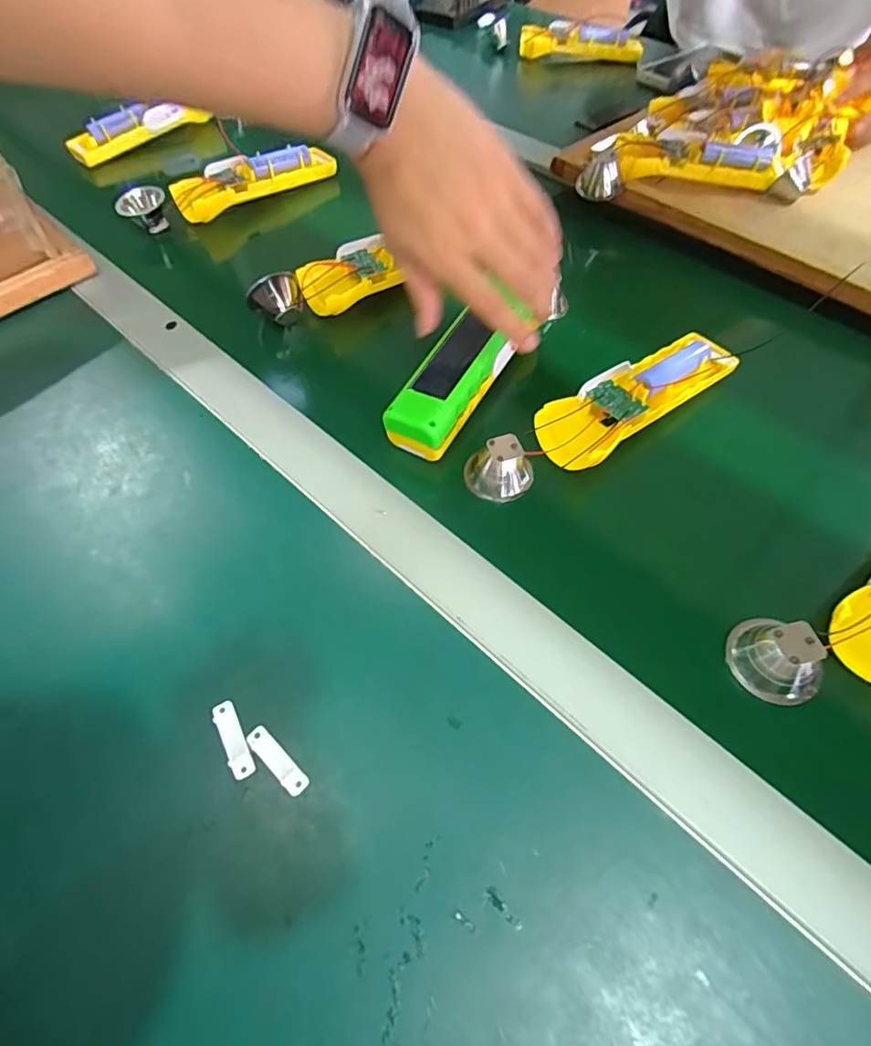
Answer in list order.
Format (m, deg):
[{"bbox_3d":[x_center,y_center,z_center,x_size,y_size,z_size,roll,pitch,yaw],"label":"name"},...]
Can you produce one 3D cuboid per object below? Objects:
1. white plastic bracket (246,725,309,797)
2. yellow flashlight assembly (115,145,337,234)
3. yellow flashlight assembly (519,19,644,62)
[{"bbox_3d":[-0.074,0.109,0.243,0.037,0.006,0.010,39,65,22],"label":"white plastic bracket"},{"bbox_3d":[-0.201,-0.332,0.525,0.215,0.043,0.046,-36,64,-20],"label":"yellow flashlight assembly"},{"bbox_3d":[0.203,-0.664,0.729,0.165,0.044,0.029,-2,57,-1],"label":"yellow flashlight assembly"}]

